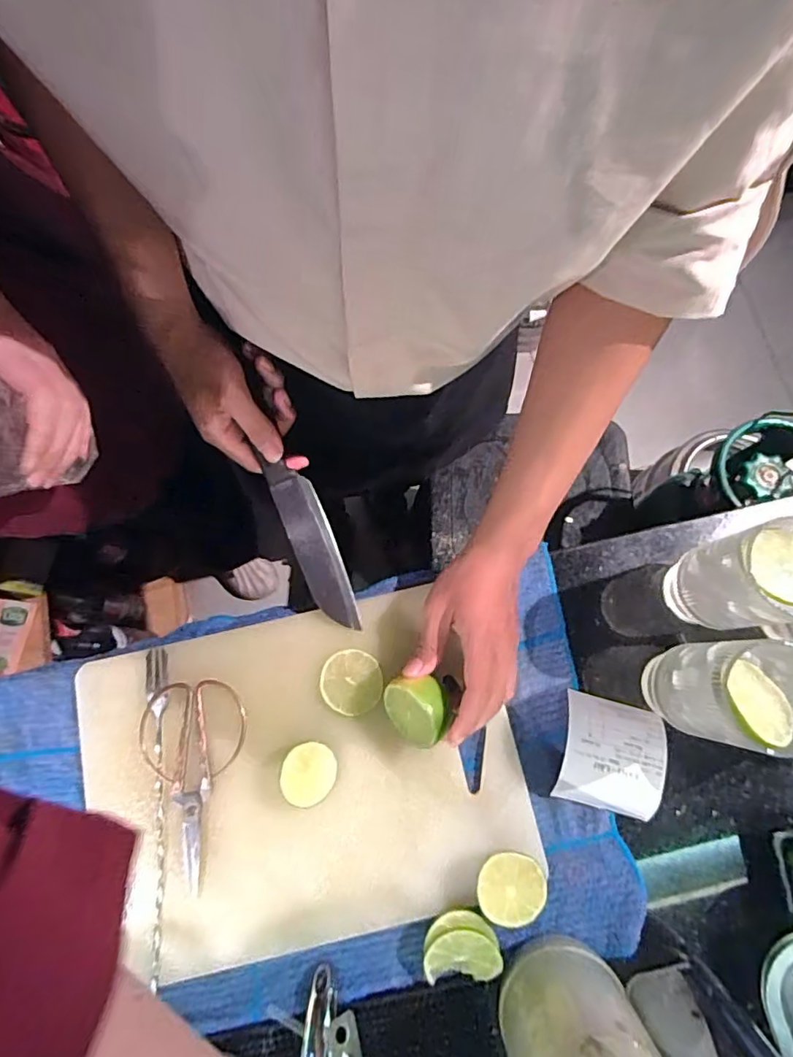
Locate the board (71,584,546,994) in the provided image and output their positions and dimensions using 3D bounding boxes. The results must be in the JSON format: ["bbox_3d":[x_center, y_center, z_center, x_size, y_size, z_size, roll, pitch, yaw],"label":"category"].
[{"bbox_3d":[-0.075,0.202,0.435,0.334,0.019,0.252,-13,76,-2],"label":"board"}]

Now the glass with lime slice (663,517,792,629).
[{"bbox_3d":[0.258,0.040,0.412,0.073,0.128,0.067,-16,77,-3],"label":"glass with lime slice"}]

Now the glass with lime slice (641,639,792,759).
[{"bbox_3d":[0.233,0.117,0.396,0.066,0.138,0.067,0,76,1],"label":"glass with lime slice"}]

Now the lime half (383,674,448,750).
[{"bbox_3d":[0.019,0.136,0.420,0.053,0.049,0.030,46,39,18],"label":"lime half"}]

